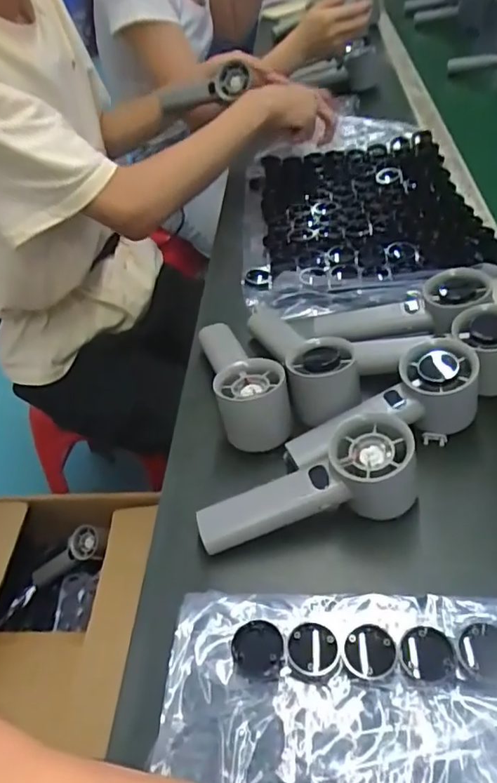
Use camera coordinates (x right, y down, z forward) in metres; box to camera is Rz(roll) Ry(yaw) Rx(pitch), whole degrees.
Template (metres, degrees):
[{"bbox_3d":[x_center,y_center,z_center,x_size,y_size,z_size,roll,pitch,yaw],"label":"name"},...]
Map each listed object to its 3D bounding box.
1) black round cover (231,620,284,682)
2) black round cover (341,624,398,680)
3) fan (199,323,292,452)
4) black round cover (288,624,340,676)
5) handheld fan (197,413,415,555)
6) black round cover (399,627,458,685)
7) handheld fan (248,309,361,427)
[{"bbox_3d":[0.005,0.151,0.319,0.029,0.011,0.031,-3,44,3],"label":"black round cover"},{"bbox_3d":[0.068,0.148,0.310,0.029,0.012,0.029,-3,44,3],"label":"black round cover"},{"bbox_3d":[-0.010,-0.014,0.476,0.054,0.051,0.157,-10,33,-10],"label":"fan"},{"bbox_3d":[0.037,0.148,0.314,0.028,0.011,0.029,-3,44,3],"label":"black round cover"},{"bbox_3d":[0.041,0.071,0.390,0.157,0.052,0.057,-21,46,2],"label":"handheld fan"},{"bbox_3d":[0.099,0.145,0.303,0.028,0.004,0.027,-3,44,3],"label":"black round cover"},{"bbox_3d":[0.041,-0.034,0.494,0.057,0.054,0.168,-12,30,-12],"label":"handheld fan"}]

